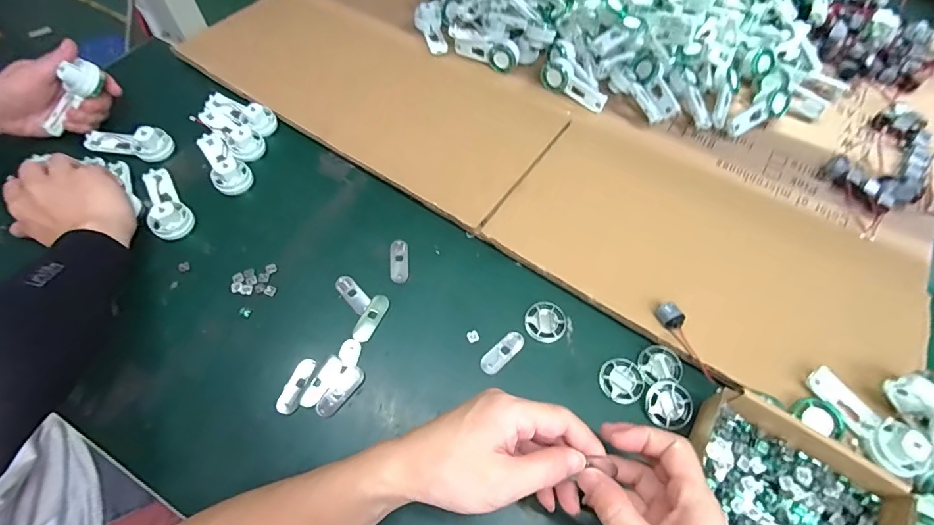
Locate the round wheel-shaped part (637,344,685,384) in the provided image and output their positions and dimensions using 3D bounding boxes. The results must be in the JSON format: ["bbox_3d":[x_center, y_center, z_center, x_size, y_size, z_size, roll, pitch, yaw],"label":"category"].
[{"bbox_3d":[0.182,0.096,0.407,0.038,0.007,0.036,1,60,-2],"label":"round wheel-shaped part"}]

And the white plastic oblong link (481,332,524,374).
[{"bbox_3d":[0.034,0.086,0.414,0.050,0.004,0.018,-37,68,-21],"label":"white plastic oblong link"}]

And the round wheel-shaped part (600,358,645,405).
[{"bbox_3d":[0.143,0.109,0.401,0.040,0.008,0.039,1,60,-2],"label":"round wheel-shaped part"}]

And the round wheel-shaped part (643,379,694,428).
[{"bbox_3d":[0.180,0.125,0.385,0.040,0.007,0.040,1,60,-2],"label":"round wheel-shaped part"}]

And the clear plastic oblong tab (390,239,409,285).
[{"bbox_3d":[-0.072,-0.002,0.461,0.019,0.004,0.052,-4,60,-5],"label":"clear plastic oblong tab"}]

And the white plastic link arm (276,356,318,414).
[{"bbox_3d":[-0.153,0.110,0.389,0.017,0.004,0.050,16,60,7],"label":"white plastic link arm"}]

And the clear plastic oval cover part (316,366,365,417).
[{"bbox_3d":[-0.113,0.115,0.388,0.020,0.004,0.050,34,64,16],"label":"clear plastic oval cover part"}]

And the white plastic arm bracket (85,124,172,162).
[{"bbox_3d":[-0.400,-0.148,0.507,0.097,0.027,0.038,11,60,4],"label":"white plastic arm bracket"}]

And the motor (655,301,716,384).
[{"bbox_3d":[0.203,0.073,0.402,0.018,0.015,0.079,-25,78,-16],"label":"motor"}]

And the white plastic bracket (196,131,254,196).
[{"bbox_3d":[-0.284,-0.121,0.501,0.040,0.021,0.099,-30,66,-19],"label":"white plastic bracket"}]

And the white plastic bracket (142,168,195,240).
[{"bbox_3d":[-0.328,-0.070,0.468,0.036,0.025,0.102,-26,64,-17],"label":"white plastic bracket"}]

